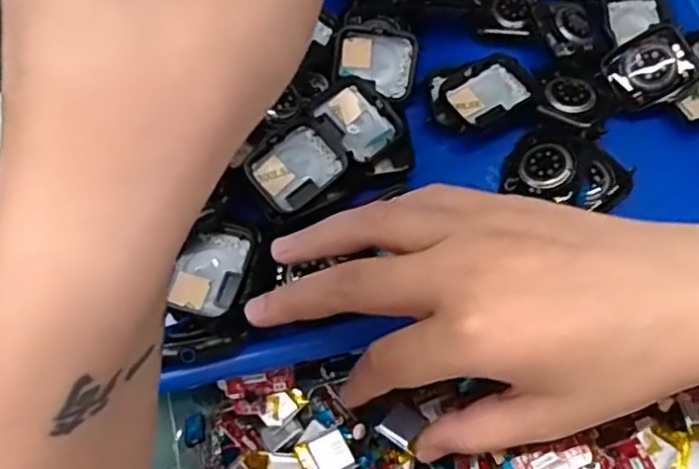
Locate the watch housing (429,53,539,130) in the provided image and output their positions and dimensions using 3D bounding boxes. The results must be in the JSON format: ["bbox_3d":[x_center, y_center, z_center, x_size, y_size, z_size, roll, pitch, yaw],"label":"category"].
[{"bbox_3d":[0.066,-0.072,0.336,0.048,0.013,0.036,-27,67,-11],"label":"watch housing"}]

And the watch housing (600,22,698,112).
[{"bbox_3d":[0.153,-0.084,0.335,0.041,0.007,0.036,-29,73,11],"label":"watch housing"}]

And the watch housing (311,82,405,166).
[{"bbox_3d":[0.003,-0.056,0.326,0.038,0.012,0.040,-38,85,-27],"label":"watch housing"}]

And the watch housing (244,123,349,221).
[{"bbox_3d":[-0.026,-0.031,0.311,0.042,0.014,0.034,-34,68,-14],"label":"watch housing"}]

